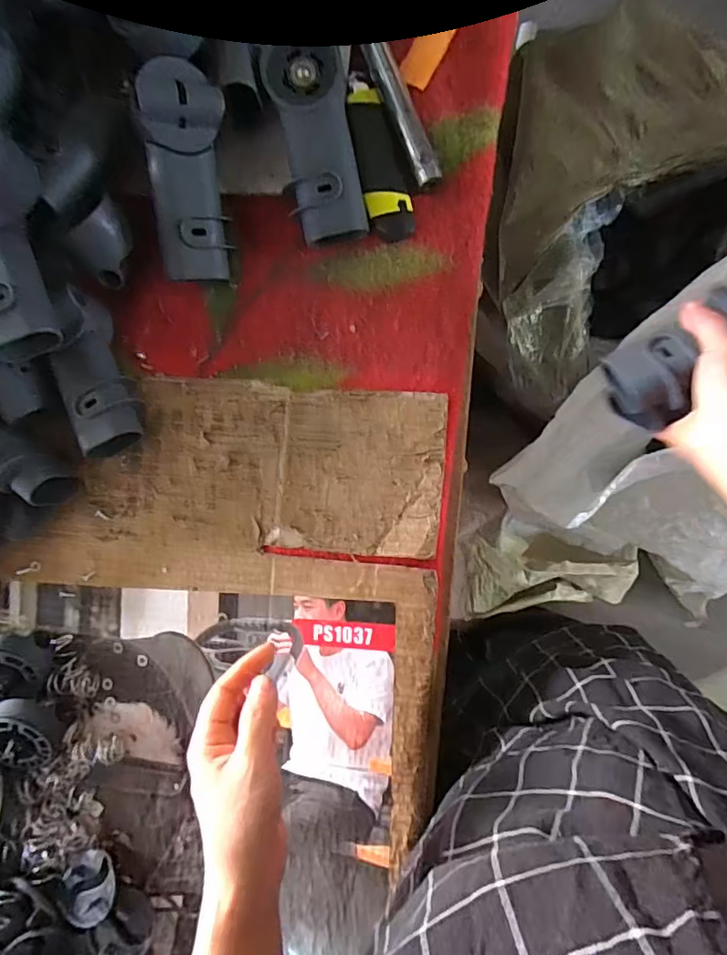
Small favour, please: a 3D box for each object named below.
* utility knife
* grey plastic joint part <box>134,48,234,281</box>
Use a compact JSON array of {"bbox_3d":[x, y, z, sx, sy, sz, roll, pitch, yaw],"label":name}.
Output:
[{"bbox_3d":[0.016,-0.287,0.460,0.045,0.015,0.153,-11,85,7],"label":"utility knife"},{"bbox_3d":[-0.146,-0.249,0.441,0.063,0.062,0.160,4,115,8],"label":"grey plastic joint part"}]

